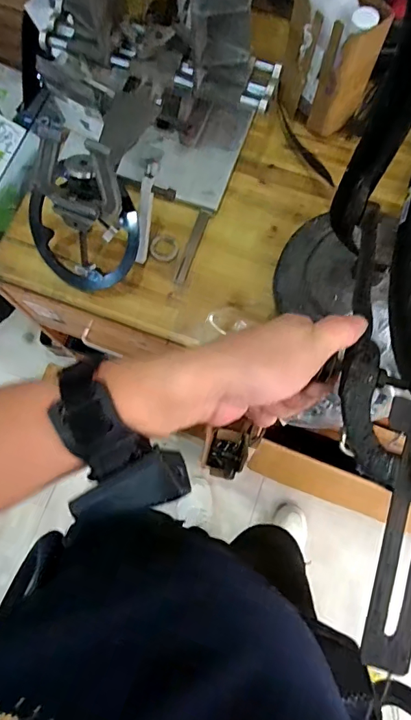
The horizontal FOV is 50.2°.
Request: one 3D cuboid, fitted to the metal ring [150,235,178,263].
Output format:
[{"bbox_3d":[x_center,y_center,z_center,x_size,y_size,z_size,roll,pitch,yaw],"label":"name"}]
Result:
[{"bbox_3d":[-0.066,-0.179,0.703,0.043,0.009,0.046,0,75,1],"label":"metal ring"}]

